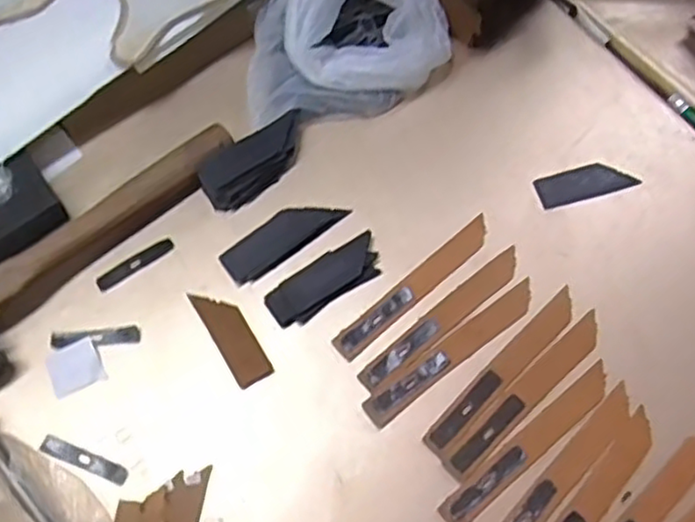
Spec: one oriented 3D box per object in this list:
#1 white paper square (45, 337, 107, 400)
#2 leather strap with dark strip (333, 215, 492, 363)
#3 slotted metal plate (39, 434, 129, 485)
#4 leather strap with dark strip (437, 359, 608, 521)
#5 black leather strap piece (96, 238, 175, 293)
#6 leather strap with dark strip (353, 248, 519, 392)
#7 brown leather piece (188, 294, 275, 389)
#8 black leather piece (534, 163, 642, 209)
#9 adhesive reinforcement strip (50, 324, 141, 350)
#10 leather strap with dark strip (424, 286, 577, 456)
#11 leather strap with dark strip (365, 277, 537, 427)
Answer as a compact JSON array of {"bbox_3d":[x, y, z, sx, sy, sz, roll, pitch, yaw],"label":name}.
[{"bbox_3d":[-0.163,0.063,0.416,0.030,0.004,0.028,-26,67,-9],"label":"white paper square"},{"bbox_3d":[0.042,0.015,0.433,0.124,0.004,0.018,-40,70,-14],"label":"leather strap with dark strip"},{"bbox_3d":[-0.148,0.111,0.394,0.053,0.004,0.010,21,68,9],"label":"slotted metal plate"},{"bbox_3d":[0.102,0.102,0.392,0.125,0.004,0.017,-38,70,-14],"label":"leather strap with dark strip"},{"bbox_3d":[-0.135,0.001,0.446,0.052,0.005,0.012,-34,71,-14],"label":"black leather strap piece"},{"bbox_3d":[0.058,0.035,0.422,0.123,0.005,0.017,-38,70,-14],"label":"leather strap with dark strip"},{"bbox_3d":[-0.070,0.044,0.425,0.022,0.004,0.065,-31,68,-11],"label":"brown leather piece"},{"bbox_3d":[0.157,-0.052,0.460,0.065,0.006,0.022,-15,71,-6],"label":"black leather piece"},{"bbox_3d":[-0.153,0.046,0.424,0.052,0.004,0.012,-4,66,-2],"label":"adhesive reinforcement strip"},{"bbox_3d":[0.092,0.064,0.408,0.125,0.004,0.017,-43,71,-15],"label":"leather strap with dark strip"},{"bbox_3d":[0.064,0.052,0.413,0.126,0.004,0.017,-36,69,-13],"label":"leather strap with dark strip"}]

